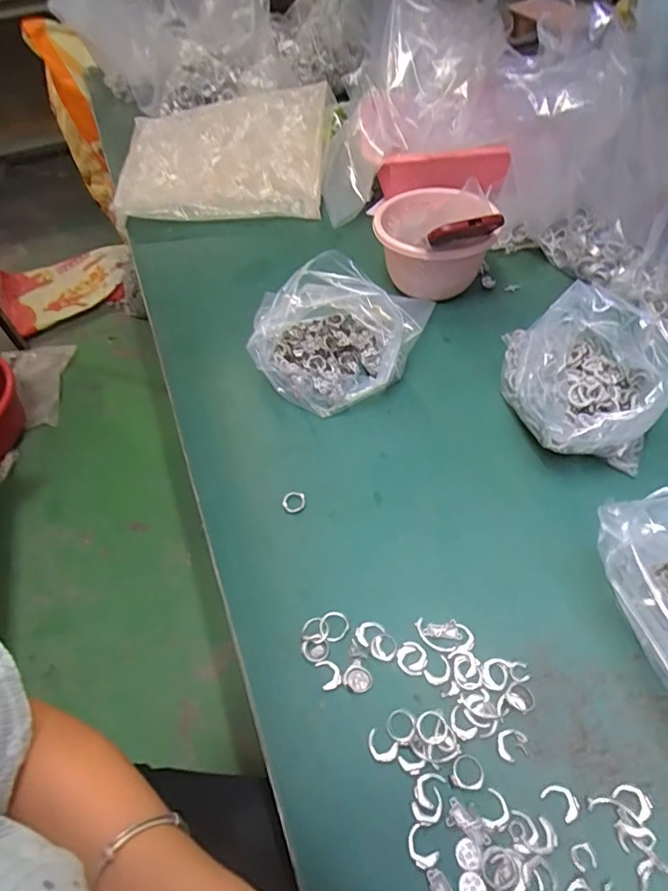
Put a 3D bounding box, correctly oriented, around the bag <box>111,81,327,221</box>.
[{"bbox_3d":[-0.187,-0.464,0.818,0.337,0.048,0.228,3,87,5],"label":"bag"}]

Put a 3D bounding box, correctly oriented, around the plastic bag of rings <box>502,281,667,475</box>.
[{"bbox_3d":[0.225,-0.054,0.467,0.128,0.123,0.142,4,51,7],"label":"plastic bag of rings"}]

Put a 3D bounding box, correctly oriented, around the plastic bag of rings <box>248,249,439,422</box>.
[{"bbox_3d":[0.013,-0.142,0.556,0.146,0.117,0.198,22,55,20],"label":"plastic bag of rings"}]

